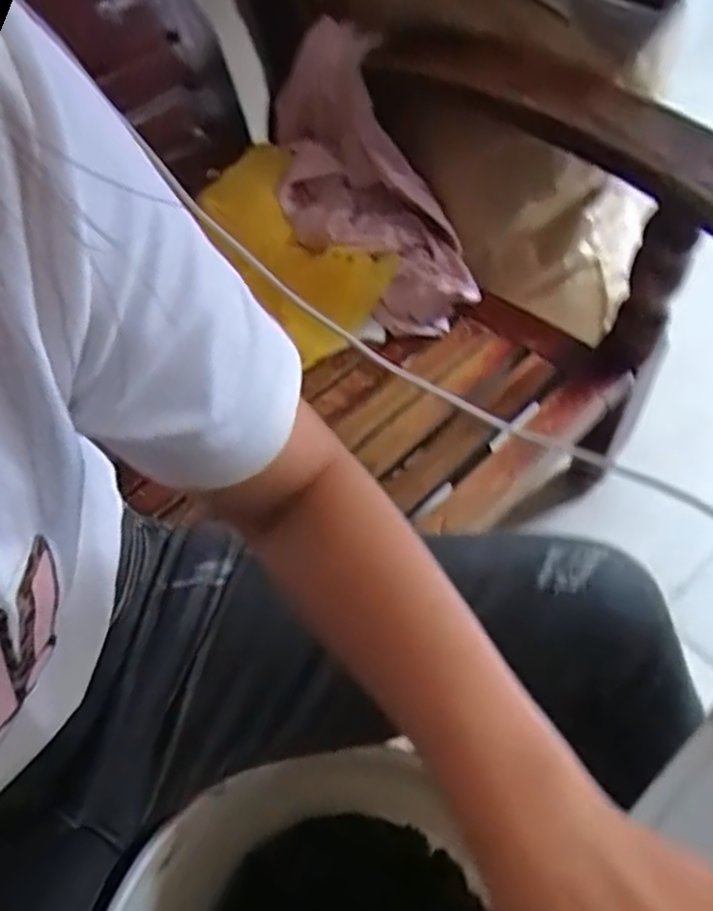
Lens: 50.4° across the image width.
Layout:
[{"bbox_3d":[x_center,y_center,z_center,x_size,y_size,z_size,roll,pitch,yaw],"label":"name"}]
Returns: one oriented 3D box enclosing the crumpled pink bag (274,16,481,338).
[{"bbox_3d":[0.007,-0.298,0.866,0.154,0.143,0.355,-27,86,-14],"label":"crumpled pink bag"}]

